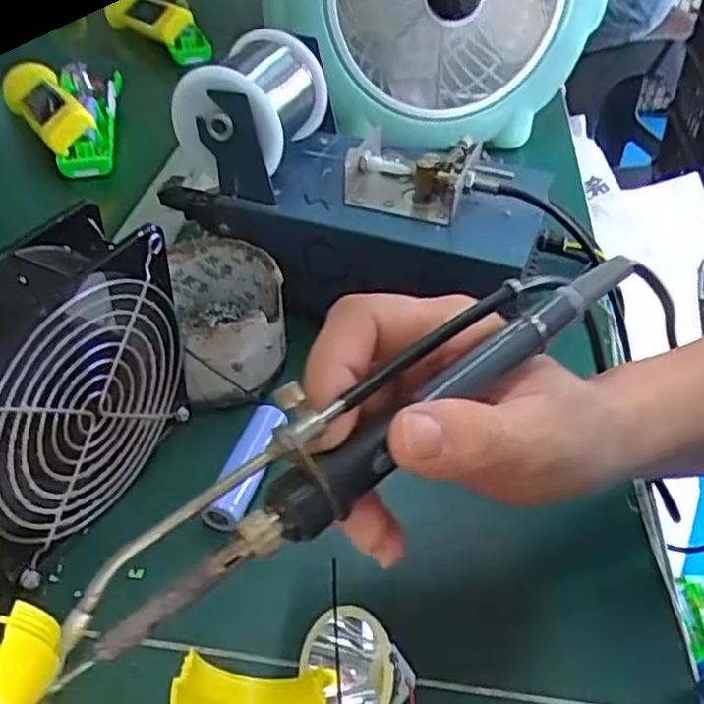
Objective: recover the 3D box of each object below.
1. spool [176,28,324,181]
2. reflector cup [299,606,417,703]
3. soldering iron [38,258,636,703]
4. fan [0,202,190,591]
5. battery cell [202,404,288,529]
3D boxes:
[{"bbox_3d":[-0.059,-0.143,0.409,0.073,0.060,0.082,14,42,12],"label":"spool"},{"bbox_3d":[-0.003,0.118,0.259,0.042,0.034,0.039,26,46,24],"label":"reflector cup"},{"bbox_3d":[0.006,0.019,0.206,0.208,0.027,0.023,-33,52,-20],"label":"soldering iron"},{"bbox_3d":[-0.125,0.023,0.295,0.042,0.124,0.125,22,45,20],"label":"fan"},{"bbox_3d":[-0.051,0.056,0.340,0.023,0.022,0.067,11,42,9],"label":"battery cell"}]

